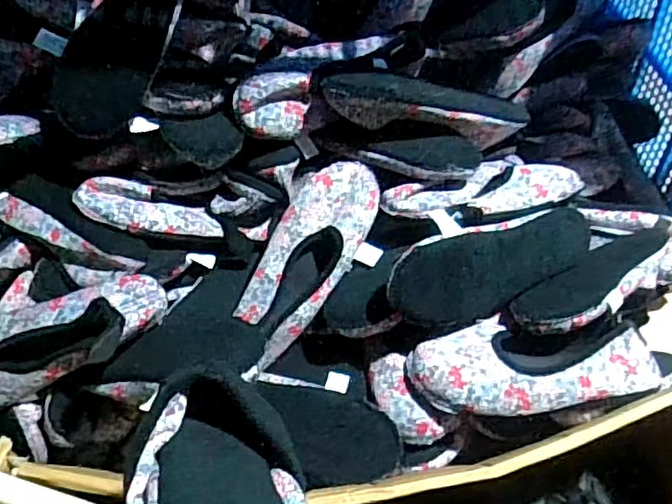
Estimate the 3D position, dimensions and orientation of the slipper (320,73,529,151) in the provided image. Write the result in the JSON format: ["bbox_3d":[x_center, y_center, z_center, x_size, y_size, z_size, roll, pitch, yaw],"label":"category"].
[{"bbox_3d":[0.112,-0.163,0.739,0.263,0.078,0.054,6,49,-22],"label":"slipper"}]

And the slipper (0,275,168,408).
[{"bbox_3d":[-0.300,0.098,0.661,0.250,0.076,0.097,-23,53,7],"label":"slipper"}]

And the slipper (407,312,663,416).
[{"bbox_3d":[0.206,0.116,0.659,0.247,0.064,0.101,-11,53,-3],"label":"slipper"}]

